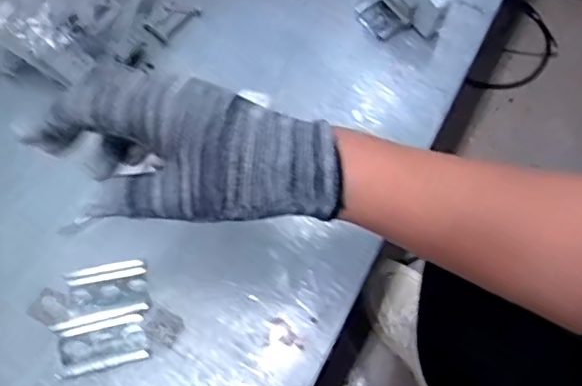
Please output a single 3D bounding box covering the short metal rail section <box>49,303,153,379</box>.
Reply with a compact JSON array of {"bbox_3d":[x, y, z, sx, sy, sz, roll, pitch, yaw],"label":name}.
[{"bbox_3d":[-0.129,0.100,0.418,0.062,0.007,0.038,-11,70,-5],"label":"short metal rail section"}]

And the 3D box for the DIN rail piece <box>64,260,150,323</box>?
[{"bbox_3d":[-0.127,0.068,0.425,0.053,0.004,0.037,-9,69,-4],"label":"DIN rail piece"}]

